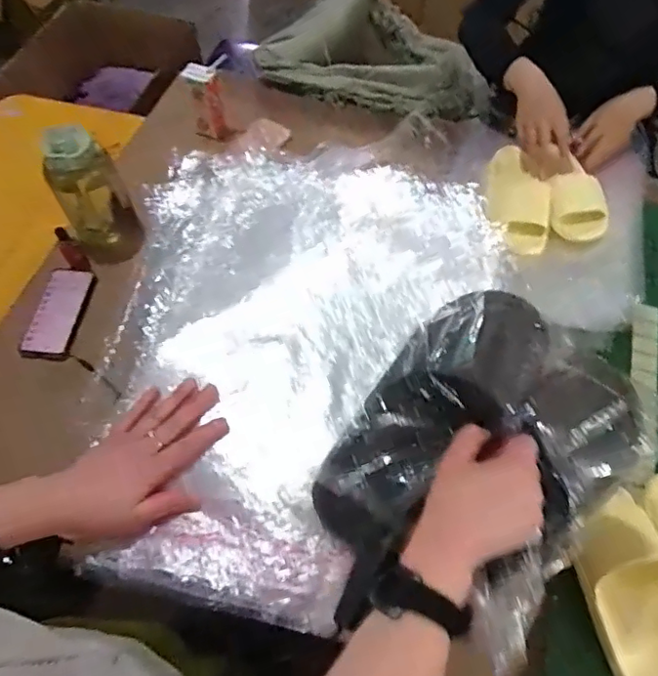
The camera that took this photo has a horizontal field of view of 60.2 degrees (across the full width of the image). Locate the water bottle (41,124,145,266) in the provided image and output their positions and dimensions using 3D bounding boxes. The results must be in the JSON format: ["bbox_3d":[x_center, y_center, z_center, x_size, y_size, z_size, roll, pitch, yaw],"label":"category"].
[{"bbox_3d":[-0.395,-0.239,0.947,0.113,0.218,0.111,-32,65,-15],"label":"water bottle"}]

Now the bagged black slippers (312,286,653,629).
[{"bbox_3d":[0.123,0.096,0.496,0.310,0.076,0.209,-35,66,-17],"label":"bagged black slippers"}]

